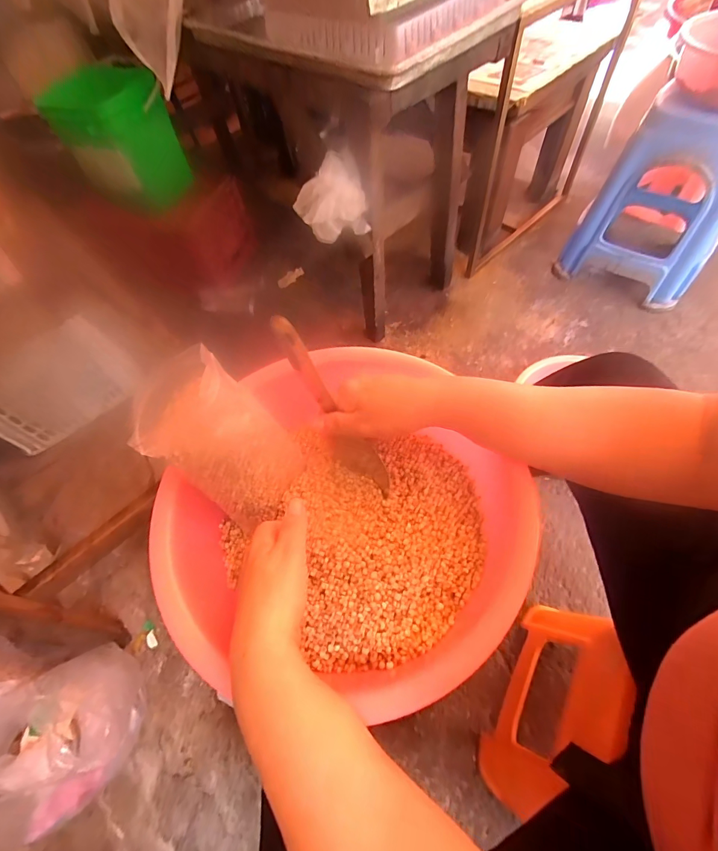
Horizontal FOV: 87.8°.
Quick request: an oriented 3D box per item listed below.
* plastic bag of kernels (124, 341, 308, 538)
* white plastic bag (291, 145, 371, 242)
[{"bbox_3d":[-0.113,0.012,0.323,0.081,0.149,0.093,19,61,15],"label":"plastic bag of kernels"},{"bbox_3d":[-0.054,-0.454,0.763,0.140,0.128,0.077,-20,59,-6],"label":"white plastic bag"}]

